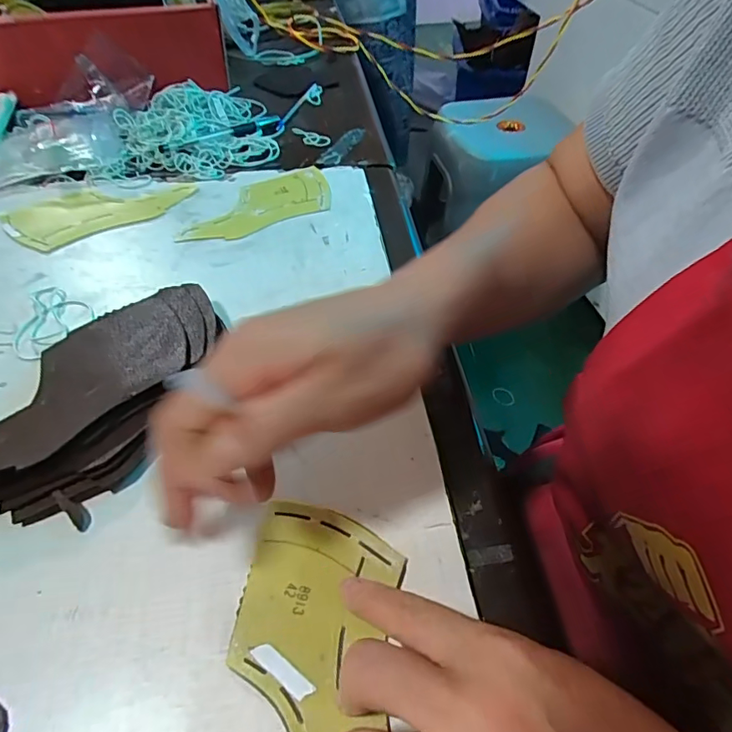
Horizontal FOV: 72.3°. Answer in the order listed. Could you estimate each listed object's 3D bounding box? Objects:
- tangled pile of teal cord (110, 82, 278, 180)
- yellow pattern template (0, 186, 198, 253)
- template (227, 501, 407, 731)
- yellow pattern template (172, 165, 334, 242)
[{"bbox_3d":[-0.170,-0.250,0.519,0.153,0.024,0.155,-14,52,-12],"label":"tangled pile of teal cord"},{"bbox_3d":[-0.235,-0.141,0.444,0.148,0.005,0.079,-29,56,-22],"label":"yellow pattern template"},{"bbox_3d":[-0.020,0.133,0.217,0.074,0.004,0.152,-2,51,-2],"label":"template"},{"bbox_3d":[-0.098,-0.143,0.448,0.145,0.005,0.075,-25,55,-20],"label":"yellow pattern template"}]

